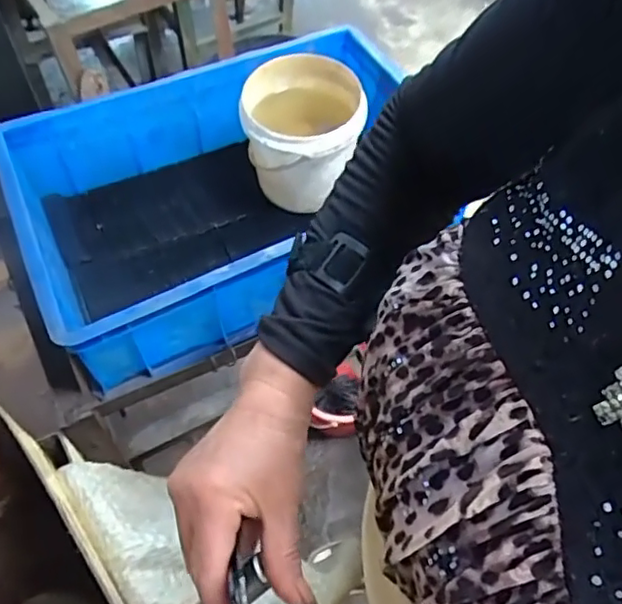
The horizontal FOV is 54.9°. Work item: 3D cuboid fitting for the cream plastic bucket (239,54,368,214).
[{"bbox_3d":[-0.011,-0.223,0.829,0.160,0.147,0.159,0,55,-1],"label":"cream plastic bucket"}]

